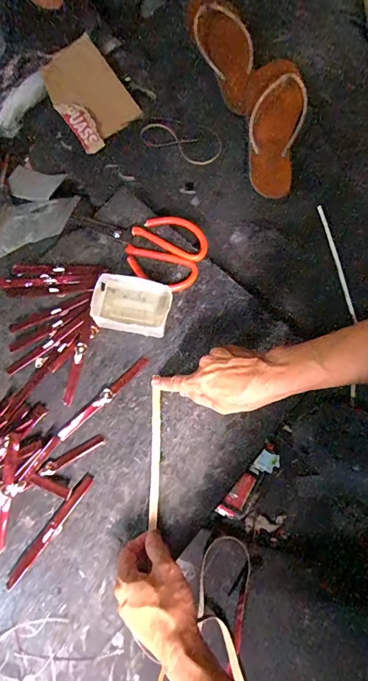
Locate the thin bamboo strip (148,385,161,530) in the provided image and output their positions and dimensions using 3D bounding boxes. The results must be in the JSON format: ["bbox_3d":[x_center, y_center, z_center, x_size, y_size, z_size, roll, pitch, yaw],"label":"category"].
[{"bbox_3d":[-0.038,0.149,0.527,0.012,0.010,0.170,0,74,2],"label":"thin bamboo strip"}]

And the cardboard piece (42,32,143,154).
[{"bbox_3d":[-0.158,-0.413,0.678,0.117,0.014,0.153,-39,100,-12],"label":"cardboard piece"}]

